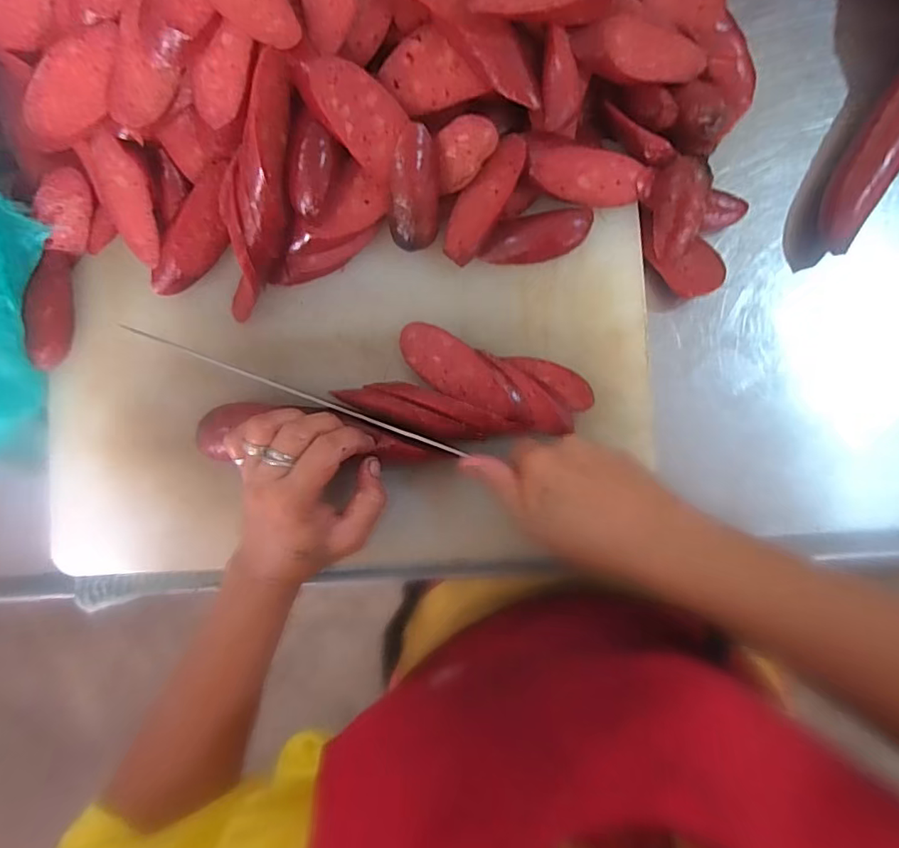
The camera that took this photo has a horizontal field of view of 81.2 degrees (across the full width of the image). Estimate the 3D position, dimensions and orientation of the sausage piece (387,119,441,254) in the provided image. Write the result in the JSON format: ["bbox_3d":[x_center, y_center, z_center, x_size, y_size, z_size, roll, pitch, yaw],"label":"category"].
[{"bbox_3d":[-0.023,-0.157,0.353,0.032,0.019,0.075,4,116,0],"label":"sausage piece"}]

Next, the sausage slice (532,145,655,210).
[{"bbox_3d":[0.096,-0.167,0.357,0.086,0.007,0.033,6,119,-11],"label":"sausage slice"}]

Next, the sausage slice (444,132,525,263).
[{"bbox_3d":[0.023,-0.153,0.357,0.028,0.015,0.086,30,91,3],"label":"sausage slice"}]

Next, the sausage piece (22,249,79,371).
[{"bbox_3d":[-0.290,-0.083,0.378,0.027,0.020,0.085,-5,78,1],"label":"sausage piece"}]

